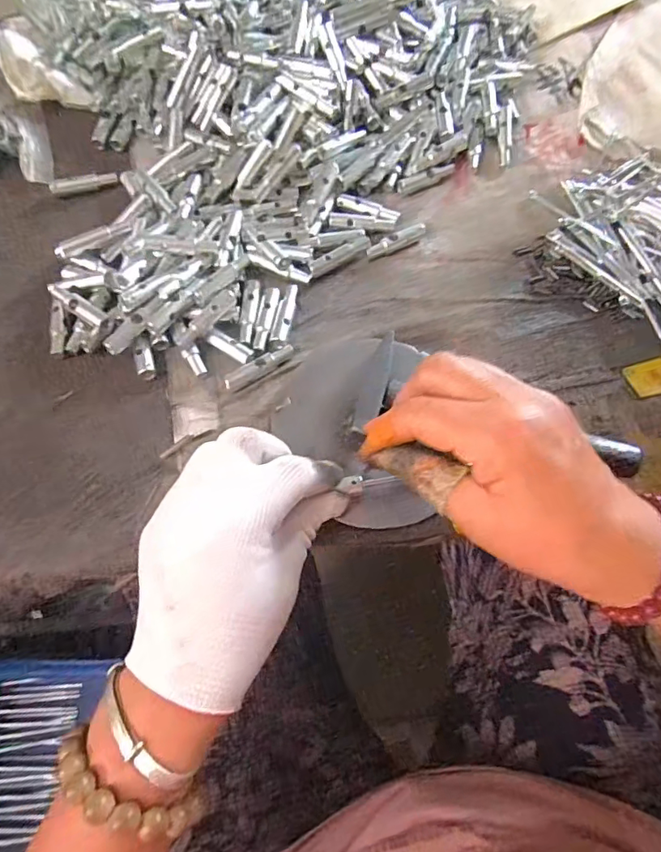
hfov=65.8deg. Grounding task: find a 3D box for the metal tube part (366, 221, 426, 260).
[{"bbox_3d":[0.051,-0.141,0.391,0.052,0.007,0.011,-30,71,-13],"label":"metal tube part"}]

